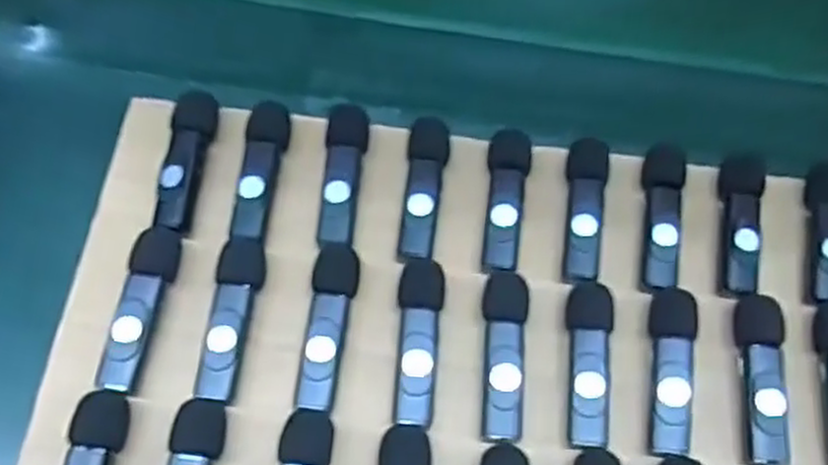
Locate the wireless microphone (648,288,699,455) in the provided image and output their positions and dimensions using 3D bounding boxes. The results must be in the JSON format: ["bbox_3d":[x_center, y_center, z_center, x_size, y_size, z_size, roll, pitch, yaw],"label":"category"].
[{"bbox_3d":[0.101,0.052,0.301,0.017,0.010,0.065,9,62,1],"label":"wireless microphone"}]

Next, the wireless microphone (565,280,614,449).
[{"bbox_3d":[0.068,0.050,0.301,0.017,0.009,0.064,8,62,0],"label":"wireless microphone"}]

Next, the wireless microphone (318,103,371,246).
[{"bbox_3d":[-0.030,-0.024,0.331,0.017,0.013,0.064,6,62,-1],"label":"wireless microphone"}]

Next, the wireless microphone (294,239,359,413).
[{"bbox_3d":[-0.033,0.037,0.305,0.017,0.014,0.065,6,62,-1],"label":"wireless microphone"}]

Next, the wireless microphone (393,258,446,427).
[{"bbox_3d":[0.002,0.042,0.304,0.017,0.013,0.065,6,62,-1],"label":"wireless microphone"}]

